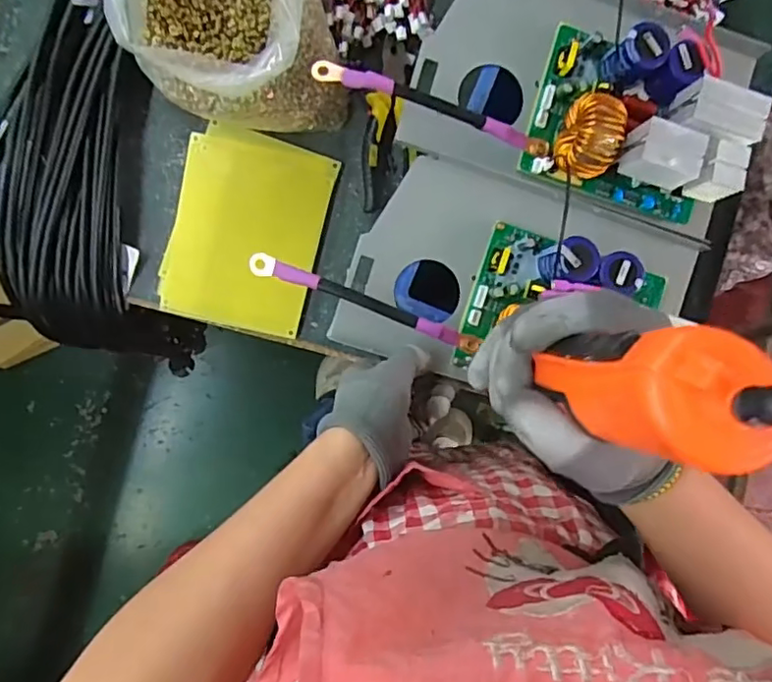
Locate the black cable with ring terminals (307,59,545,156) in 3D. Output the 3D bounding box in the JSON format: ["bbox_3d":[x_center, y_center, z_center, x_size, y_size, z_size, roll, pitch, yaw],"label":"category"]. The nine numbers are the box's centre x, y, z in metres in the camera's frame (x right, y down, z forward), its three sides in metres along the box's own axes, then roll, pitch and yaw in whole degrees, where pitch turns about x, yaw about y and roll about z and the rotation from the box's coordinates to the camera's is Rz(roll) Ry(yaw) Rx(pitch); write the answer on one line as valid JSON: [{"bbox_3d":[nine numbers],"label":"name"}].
[{"bbox_3d":[0.038,-0.182,0.462,0.190,0.017,0.020,16,91,-6],"label":"black cable with ring terminals"}]

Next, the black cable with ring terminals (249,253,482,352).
[{"bbox_3d":[-0.016,-0.029,0.467,0.186,0.015,0.016,22,90,-6],"label":"black cable with ring terminals"}]

